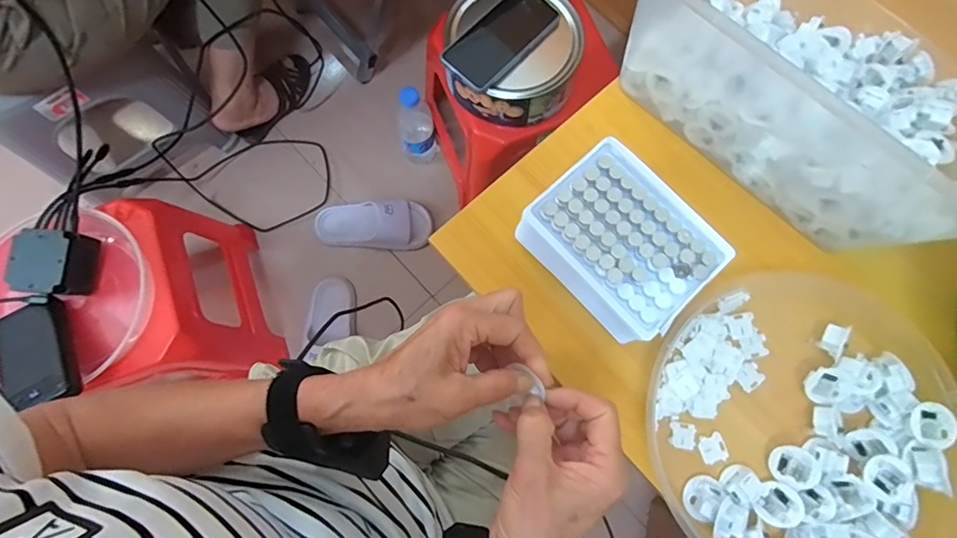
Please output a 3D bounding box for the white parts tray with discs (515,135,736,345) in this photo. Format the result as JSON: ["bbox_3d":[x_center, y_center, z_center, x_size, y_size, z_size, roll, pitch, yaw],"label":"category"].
[{"bbox_3d":[0.109,-0.019,0.378,0.108,0.064,0.130,-42,82,-8],"label":"white parts tray with discs"}]

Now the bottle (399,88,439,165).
[{"bbox_3d":[-0.116,-0.271,0.859,0.065,0.200,0.080,-13,79,-3],"label":"bottle"}]

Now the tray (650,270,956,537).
[{"bbox_3d":[0.259,0.131,0.361,0.231,0.033,0.260,-36,81,-7],"label":"tray"}]

